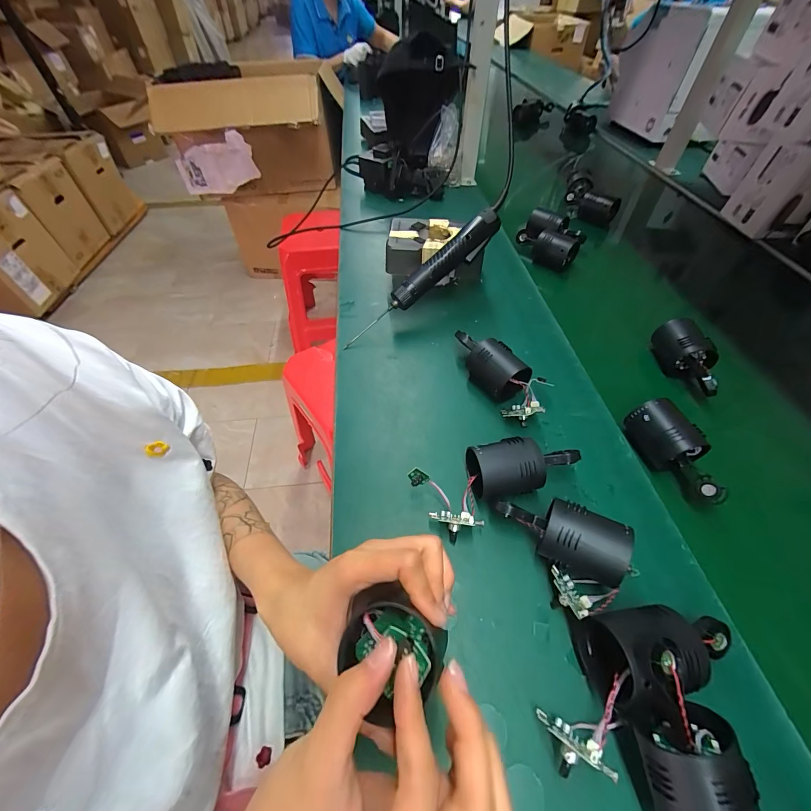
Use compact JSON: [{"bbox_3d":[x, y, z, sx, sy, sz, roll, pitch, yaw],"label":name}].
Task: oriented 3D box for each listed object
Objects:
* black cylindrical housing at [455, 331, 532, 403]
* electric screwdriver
[{"bbox_3d":[0.106,-0.057,0.463,0.050,0.057,0.116,-20,54,-17],"label":"black cylindrical housing"},{"bbox_3d":[0.027,-0.188,0.526,0.286,0.037,0.030,-41,60,-1],"label":"electric screwdriver"}]

